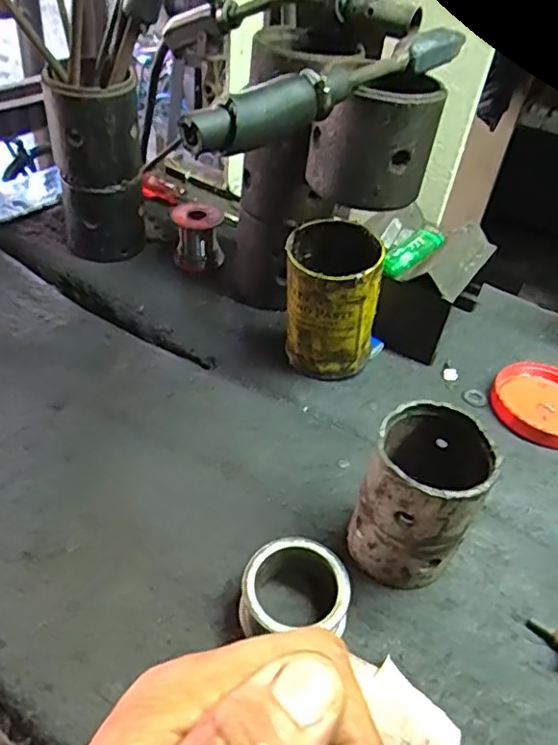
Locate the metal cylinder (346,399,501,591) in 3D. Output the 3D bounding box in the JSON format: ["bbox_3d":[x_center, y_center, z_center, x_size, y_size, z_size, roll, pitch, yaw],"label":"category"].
[{"bbox_3d":[0.086,0.078,0.363,0.064,0.108,0.072,26,44,20],"label":"metal cylinder"}]

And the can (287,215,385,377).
[{"bbox_3d":[0.042,-0.053,0.489,0.075,0.123,0.073,4,41,-4],"label":"can"}]

